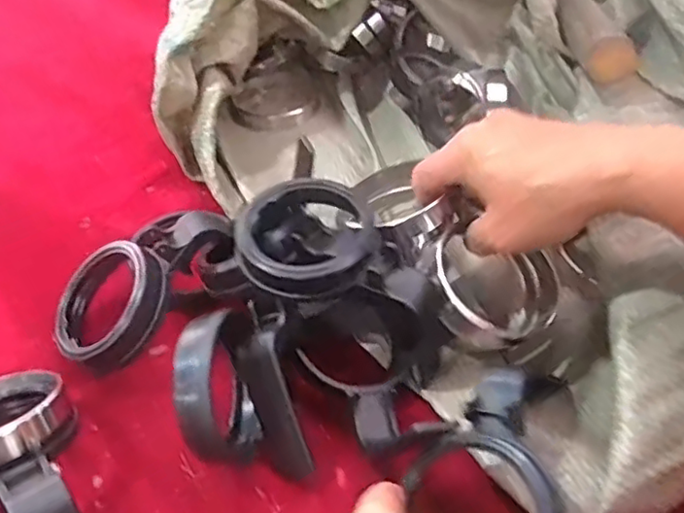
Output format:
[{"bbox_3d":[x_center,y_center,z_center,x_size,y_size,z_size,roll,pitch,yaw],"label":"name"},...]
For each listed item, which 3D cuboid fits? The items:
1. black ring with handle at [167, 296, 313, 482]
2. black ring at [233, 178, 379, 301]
[{"bbox_3d":[-0.050,0.064,0.309,0.055,0.070,0.074,-10,45,-13],"label":"black ring with handle"},{"bbox_3d":[-0.018,-0.009,0.329,0.068,0.014,0.069,4,67,-9],"label":"black ring"}]

